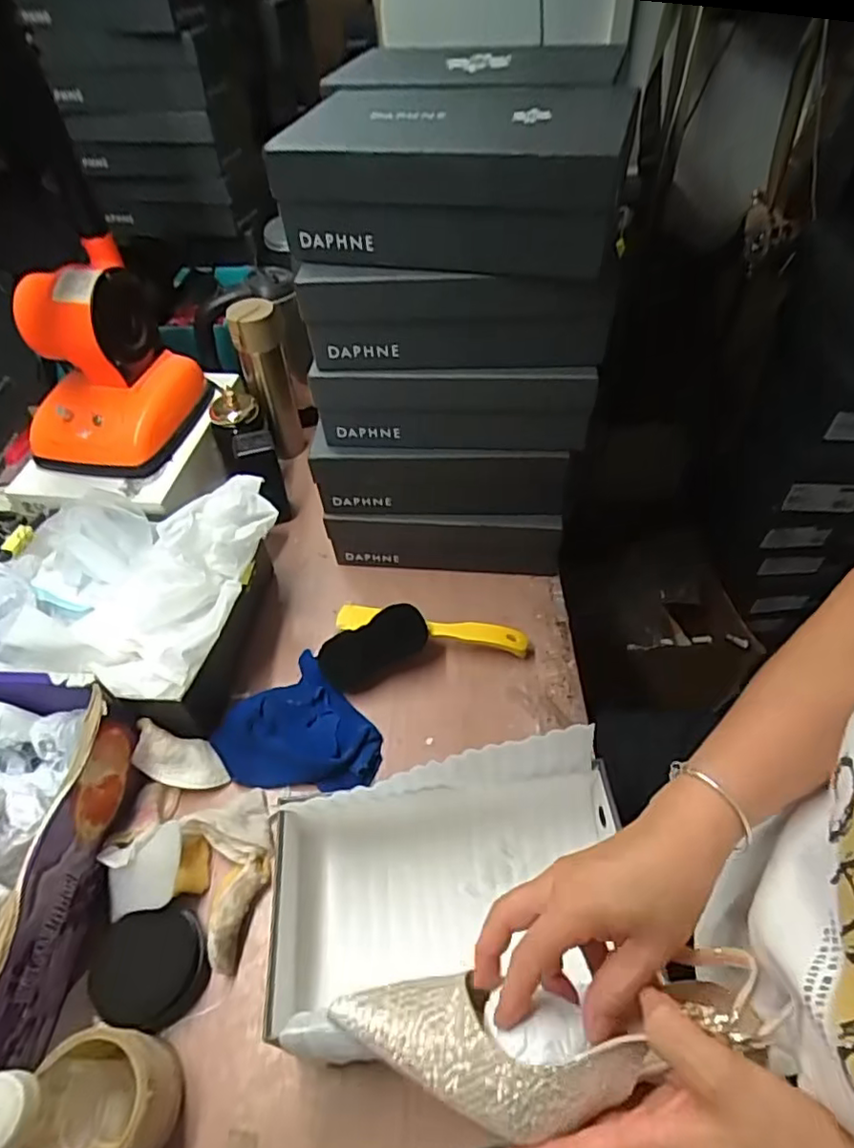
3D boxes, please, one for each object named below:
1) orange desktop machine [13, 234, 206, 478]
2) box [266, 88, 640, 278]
[{"bbox_3d":[-0.420,-0.263,0.781,0.189,0.198,0.185,-3,50,1],"label":"orange desktop machine"},{"bbox_3d":[0.029,-0.377,0.576,0.287,0.098,0.221,12,52,12],"label":"box"}]

